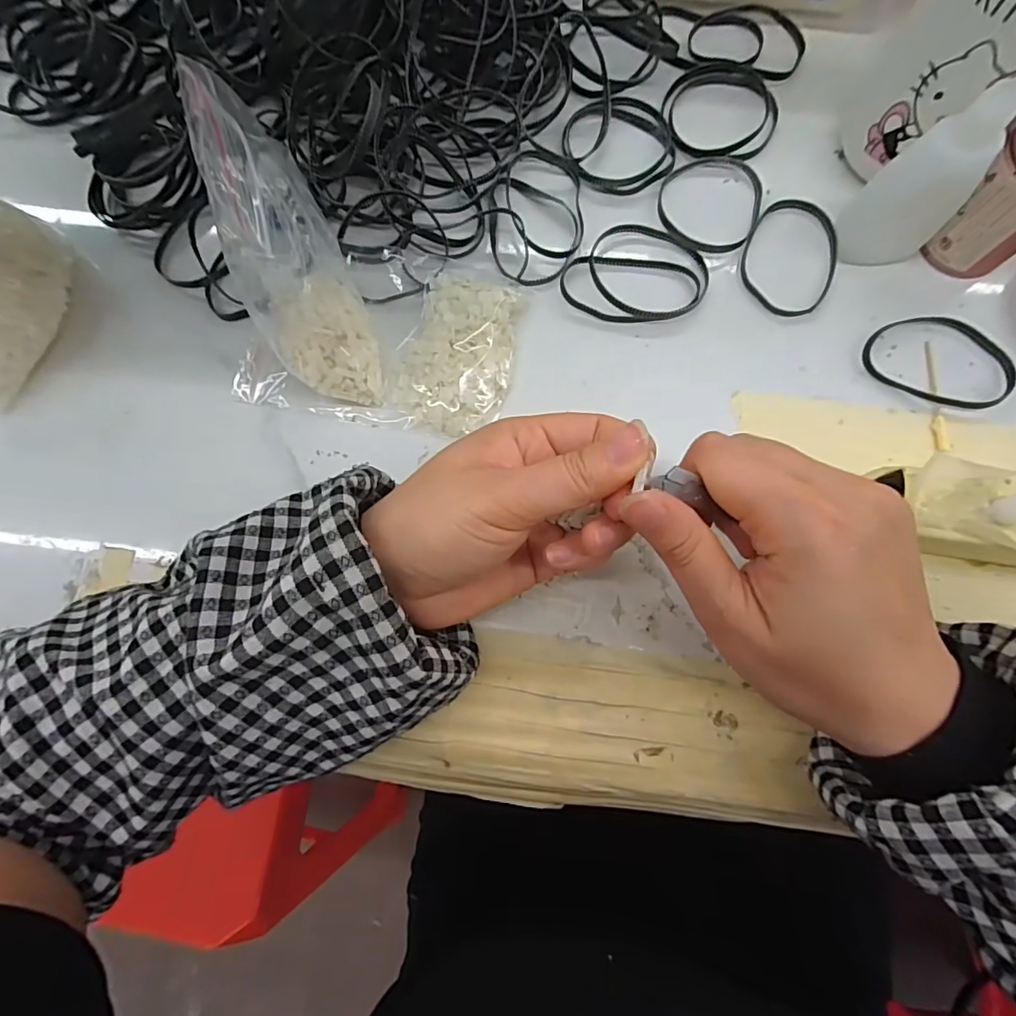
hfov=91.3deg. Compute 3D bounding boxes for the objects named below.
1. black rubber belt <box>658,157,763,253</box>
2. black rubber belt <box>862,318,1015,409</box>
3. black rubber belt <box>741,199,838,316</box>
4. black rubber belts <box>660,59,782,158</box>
[{"bbox_3d":[0.112,-0.169,0.276,0.056,0.006,0.063,16,80,6],"label":"black rubber belt"},{"bbox_3d":[0.221,-0.077,0.254,0.072,0.006,0.048,26,79,9],"label":"black rubber belt"},{"bbox_3d":[0.152,-0.137,0.267,0.047,0.004,0.069,11,79,5],"label":"black rubber belt"},{"bbox_3d":[0.122,-0.229,0.284,0.064,0.007,0.061,-1,79,3],"label":"black rubber belts"}]

